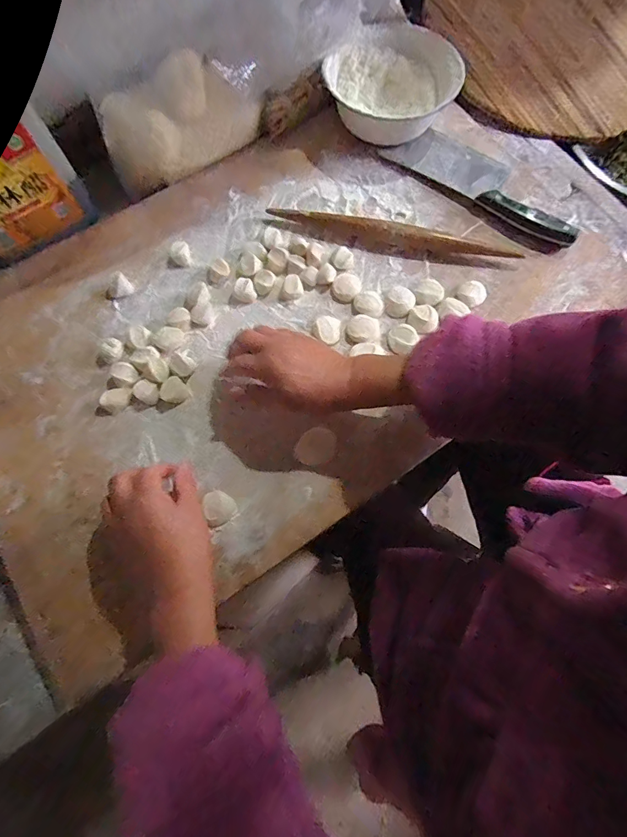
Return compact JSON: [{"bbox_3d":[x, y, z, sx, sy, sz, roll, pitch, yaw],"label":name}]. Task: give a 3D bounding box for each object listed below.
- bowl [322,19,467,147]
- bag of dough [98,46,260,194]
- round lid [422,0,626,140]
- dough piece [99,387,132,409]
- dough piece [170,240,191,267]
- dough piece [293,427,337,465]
[{"bbox_3d":[0.108,-0.448,0.531,0.160,0.059,0.152,0,73,0],"label":"bowl"},{"bbox_3d":[-0.165,-0.374,0.501,0.195,0.087,0.086,-36,78,-9],"label":"bag of dough"},{"bbox_3d":[0.367,-0.595,0.604,0.397,0.019,0.360,-7,88,-2],"label":"round lid"},{"bbox_3d":[-0.217,-0.021,0.436,0.031,0.014,0.021,-6,73,-2],"label":"dough piece"},{"bbox_3d":[-0.163,-0.203,0.486,0.023,0.017,0.024,9,74,3],"label":"dough piece"},{"bbox_3d":[0.003,0.031,0.430,0.045,0.004,0.037,-30,75,-8],"label":"dough piece"}]

